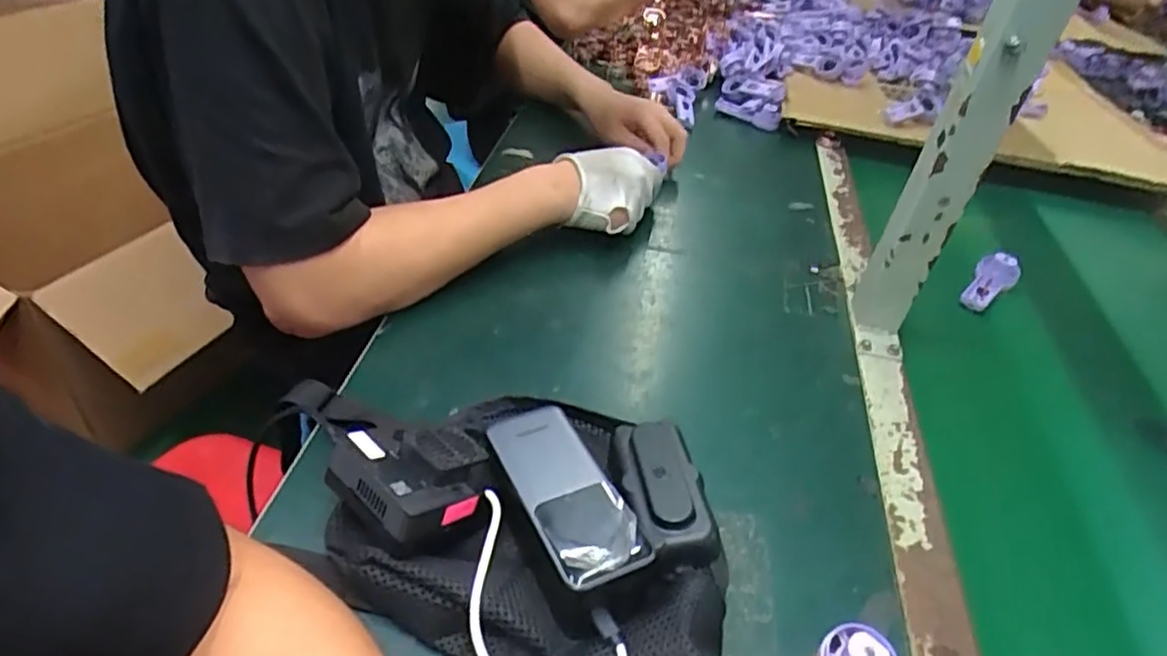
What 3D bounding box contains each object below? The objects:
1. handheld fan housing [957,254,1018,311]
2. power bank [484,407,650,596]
[{"bbox_3d":[0.423,-0.046,0.707,0.089,0.025,0.036,-37,56,-24],"label":"handheld fan housing"},{"bbox_3d":[-0.010,0.095,0.392,0.052,0.019,0.123,-16,46,-24],"label":"power bank"}]

